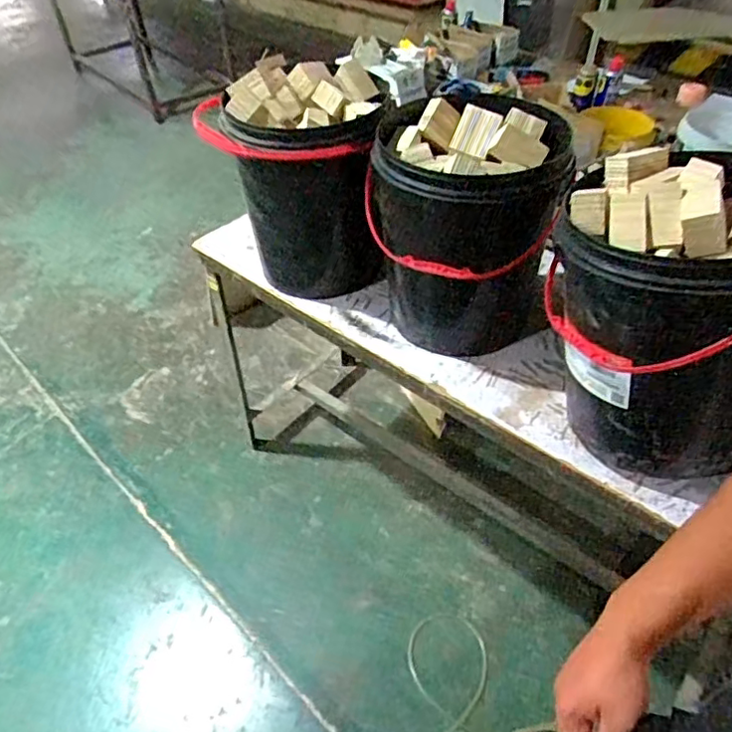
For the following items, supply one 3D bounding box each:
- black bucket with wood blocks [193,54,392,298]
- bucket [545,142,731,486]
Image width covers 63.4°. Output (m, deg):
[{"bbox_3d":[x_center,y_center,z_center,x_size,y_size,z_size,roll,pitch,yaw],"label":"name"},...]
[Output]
[{"bbox_3d":[-0.104,-0.356,1.203,0.287,0.401,0.271,-2,45,2],"label":"black bucket with wood blocks"},{"bbox_3d":[0.420,-0.062,0.847,0.304,0.416,0.281,18,48,21],"label":"bucket"}]

